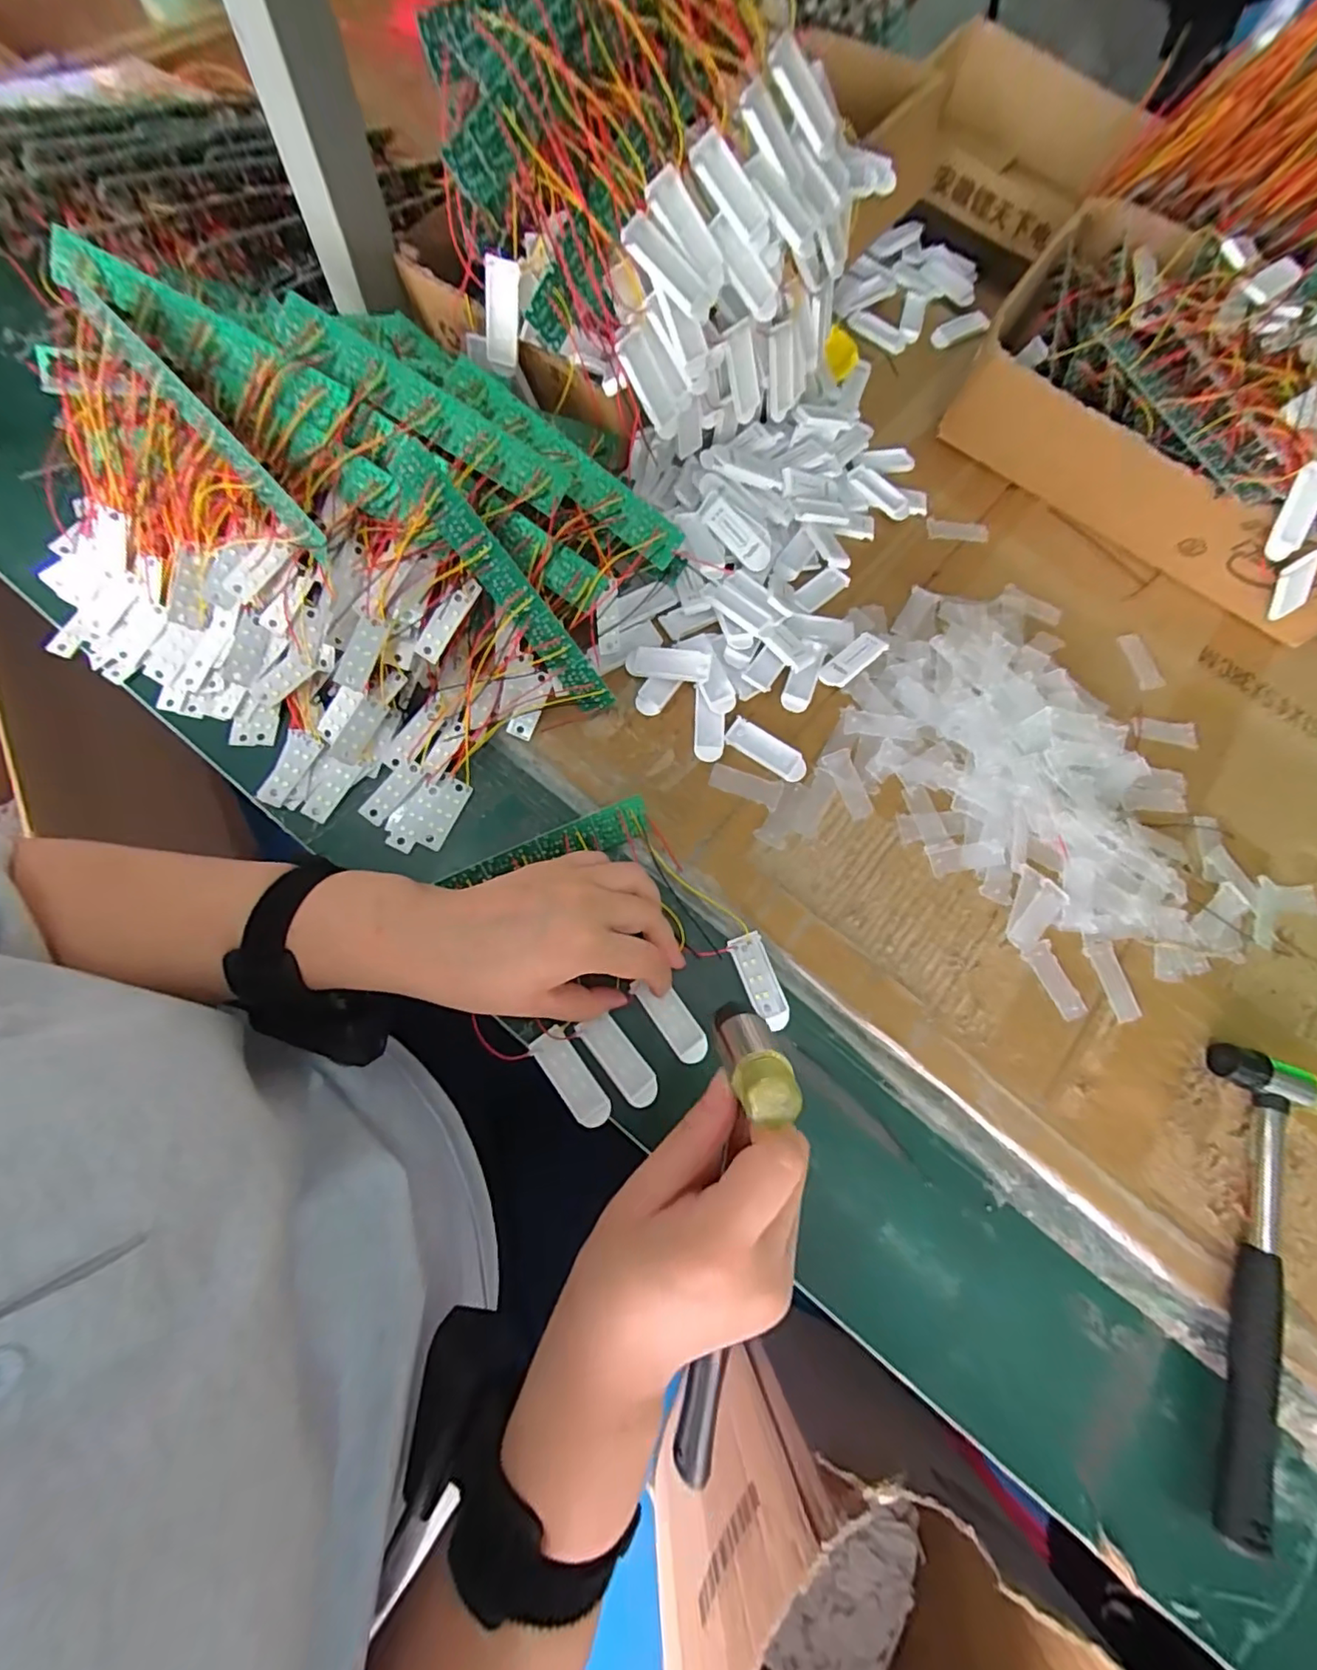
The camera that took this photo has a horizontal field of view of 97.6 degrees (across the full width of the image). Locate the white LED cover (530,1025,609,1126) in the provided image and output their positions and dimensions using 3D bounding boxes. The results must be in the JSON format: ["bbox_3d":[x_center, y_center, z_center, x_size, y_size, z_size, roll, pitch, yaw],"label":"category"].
[{"bbox_3d":[-0.049,0.137,0.324,0.020,0.004,0.057,-36,79,-15],"label":"white LED cover"}]

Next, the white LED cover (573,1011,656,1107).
[{"bbox_3d":[-0.022,0.128,0.329,0.021,0.006,0.056,-38,80,-15],"label":"white LED cover"}]

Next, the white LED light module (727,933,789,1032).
[{"bbox_3d":[0.062,0.089,0.350,0.021,0.011,0.058,-18,75,-10],"label":"white LED light module"}]

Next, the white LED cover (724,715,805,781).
[{"bbox_3d":[0.073,-0.057,0.389,0.057,0.004,0.021,34,73,5],"label":"white LED cover"}]

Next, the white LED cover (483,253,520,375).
[{"bbox_3d":[-0.099,-0.329,0.368,0.022,0.058,0.014,30,56,7],"label":"white LED cover"}]

